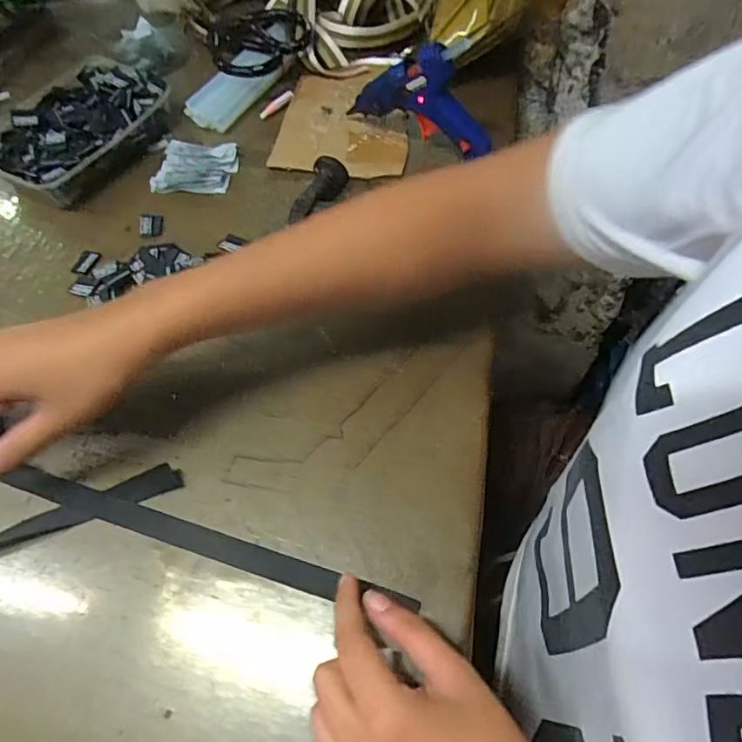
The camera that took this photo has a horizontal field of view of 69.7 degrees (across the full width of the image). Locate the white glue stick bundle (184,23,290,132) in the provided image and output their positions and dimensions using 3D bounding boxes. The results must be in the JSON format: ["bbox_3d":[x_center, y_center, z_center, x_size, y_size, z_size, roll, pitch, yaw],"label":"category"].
[{"bbox_3d":[-0.124,-0.295,0.535,0.050,0.022,0.135,36,81,20],"label":"white glue stick bundle"}]

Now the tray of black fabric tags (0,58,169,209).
[{"bbox_3d":[-0.278,-0.232,0.513,0.119,0.035,0.170,20,63,13],"label":"tray of black fabric tags"}]

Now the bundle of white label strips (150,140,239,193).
[{"bbox_3d":[-0.165,-0.196,0.506,0.075,0.010,0.069,2,61,3],"label":"bundle of white label strips"}]

